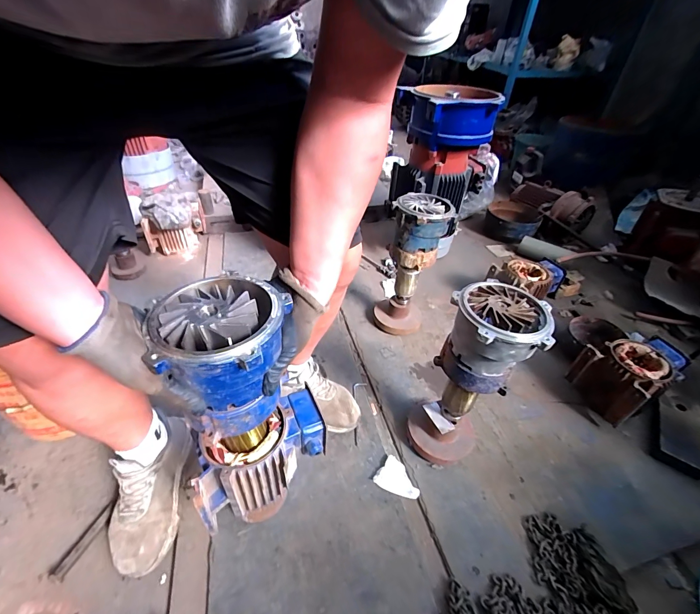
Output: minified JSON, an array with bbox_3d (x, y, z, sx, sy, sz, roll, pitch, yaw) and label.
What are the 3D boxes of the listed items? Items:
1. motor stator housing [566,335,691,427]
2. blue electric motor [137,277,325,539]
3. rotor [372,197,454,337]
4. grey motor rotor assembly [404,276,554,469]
[{"bbox_3d":[0.730,0.176,0.909,0.195,0.157,0.177,-13,42,-15],"label":"motor stator housing"},{"bbox_3d":[-0.153,0.162,0.531,0.156,0.385,0.209,29,47,35],"label":"blue electric motor"},{"bbox_3d":[0.184,-0.114,1.079,0.193,0.413,0.183,7,41,9],"label":"rotor"},{"bbox_3d":[0.250,0.167,0.740,0.190,0.424,0.188,30,48,30],"label":"grey motor rotor assembly"}]

